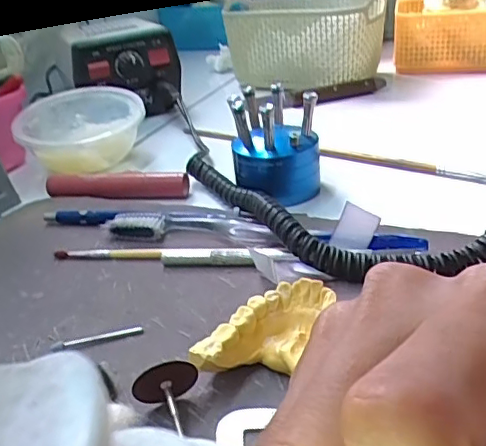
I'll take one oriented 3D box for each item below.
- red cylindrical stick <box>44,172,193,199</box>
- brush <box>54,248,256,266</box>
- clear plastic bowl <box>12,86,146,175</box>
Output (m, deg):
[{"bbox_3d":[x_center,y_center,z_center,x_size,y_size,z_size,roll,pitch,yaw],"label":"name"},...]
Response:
[{"bbox_3d":[-0.092,-0.028,0.415,0.106,0.014,0.015,-2,29,9],"label":"red cylindrical stick"},{"bbox_3d":[-0.052,0.018,0.329,0.118,0.008,0.011,2,30,16],"label":"brush"},{"bbox_3d":[-0.131,-0.074,0.474,0.098,0.048,0.098,-12,29,-11],"label":"clear plastic bowl"}]

